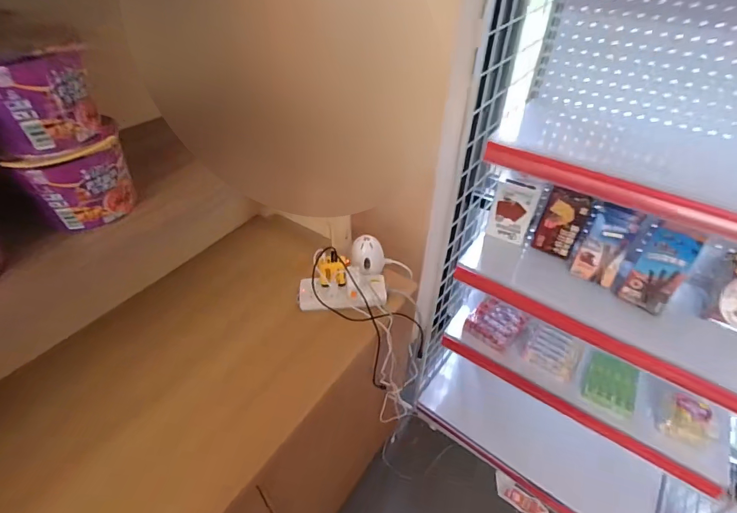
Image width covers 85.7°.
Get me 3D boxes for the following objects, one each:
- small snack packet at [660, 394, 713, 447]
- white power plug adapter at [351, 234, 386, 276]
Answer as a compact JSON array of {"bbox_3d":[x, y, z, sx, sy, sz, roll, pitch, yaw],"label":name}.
[{"bbox_3d":[0.720,0.363,0.895,0.072,0.062,0.084,18,45,18],"label":"small snack packet"},{"bbox_3d":[-0.002,-0.001,0.862,0.071,0.068,0.063,5,43,5],"label":"white power plug adapter"}]

